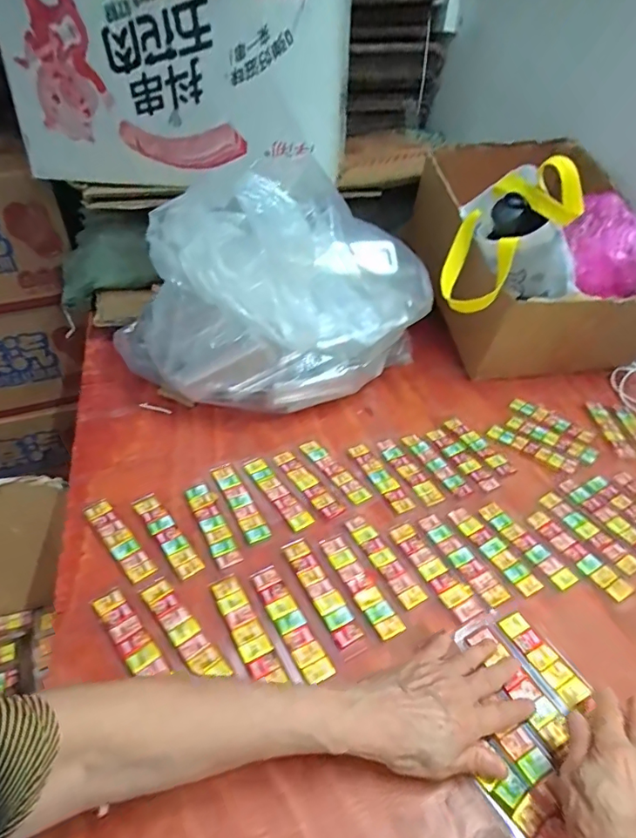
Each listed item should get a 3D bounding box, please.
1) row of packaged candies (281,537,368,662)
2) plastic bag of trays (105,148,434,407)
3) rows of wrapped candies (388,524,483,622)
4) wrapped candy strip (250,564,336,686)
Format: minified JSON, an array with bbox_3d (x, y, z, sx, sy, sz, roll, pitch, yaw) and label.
[{"bbox_3d":[0.004,0.171,0.479,0.027,0.004,0.131,-18,44,-23],"label":"row of packaged candies"},{"bbox_3d":[-0.048,-0.184,0.684,0.368,0.283,0.278,-30,49,-33],"label":"plastic bag of trays"},{"bbox_3d":[0.120,0.154,0.506,0.032,0.004,0.118,-19,44,-24],"label":"rows of wrapped candies"},{"bbox_3d":[-0.027,0.187,0.455,0.027,0.004,0.120,-20,44,-25],"label":"wrapped candy strip"}]

